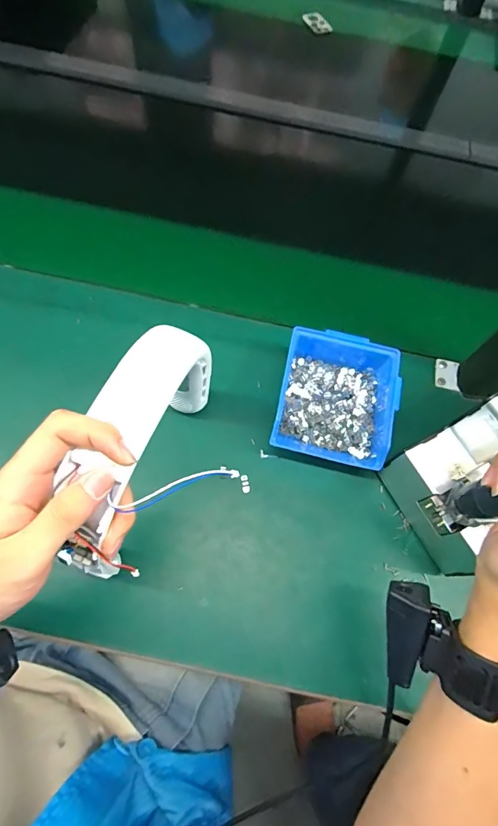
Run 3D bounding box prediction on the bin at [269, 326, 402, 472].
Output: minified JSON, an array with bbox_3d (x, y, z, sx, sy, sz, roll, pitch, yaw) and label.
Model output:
[{"bbox_3d":[0.101,-0.018,0.457,0.131,0.058,0.138,14,68,2],"label":"bin"}]

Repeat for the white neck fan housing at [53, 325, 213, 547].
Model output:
[{"bbox_3d":[-0.069,-0.005,0.343,0.042,0.200,0.121,19,102,6],"label":"white neck fan housing"}]

